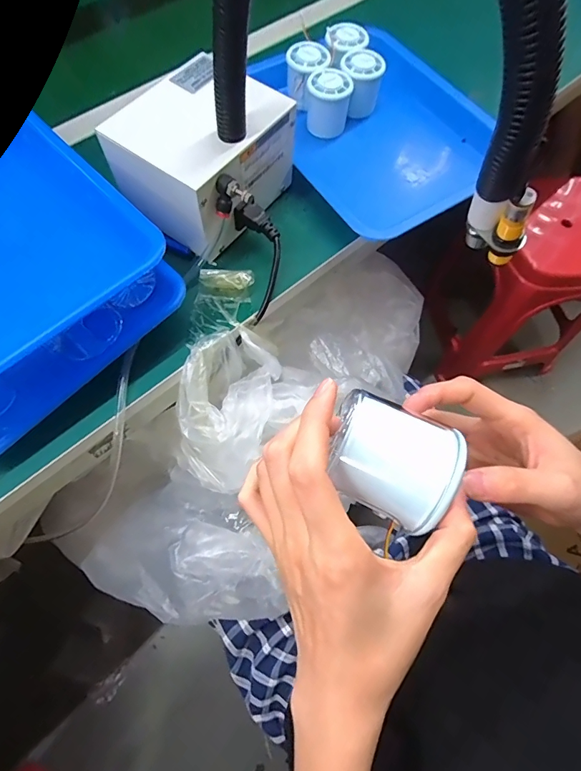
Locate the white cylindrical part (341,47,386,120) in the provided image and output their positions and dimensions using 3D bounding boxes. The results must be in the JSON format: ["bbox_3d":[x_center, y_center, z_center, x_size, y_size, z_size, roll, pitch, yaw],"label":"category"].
[{"bbox_3d":[0.091,-0.392,0.542,0.052,0.054,0.060,6,67,1],"label":"white cylindrical part"}]

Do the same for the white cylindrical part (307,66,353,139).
[{"bbox_3d":[0.049,-0.361,0.530,0.052,0.058,0.057,1,67,-2],"label":"white cylindrical part"}]

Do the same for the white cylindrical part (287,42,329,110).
[{"bbox_3d":[0.023,-0.408,0.545,0.059,0.052,0.057,39,71,14],"label":"white cylindrical part"}]

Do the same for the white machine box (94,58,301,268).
[{"bbox_3d":[-0.091,-0.241,0.448,0.134,0.104,0.155,30,69,10],"label":"white machine box"}]

